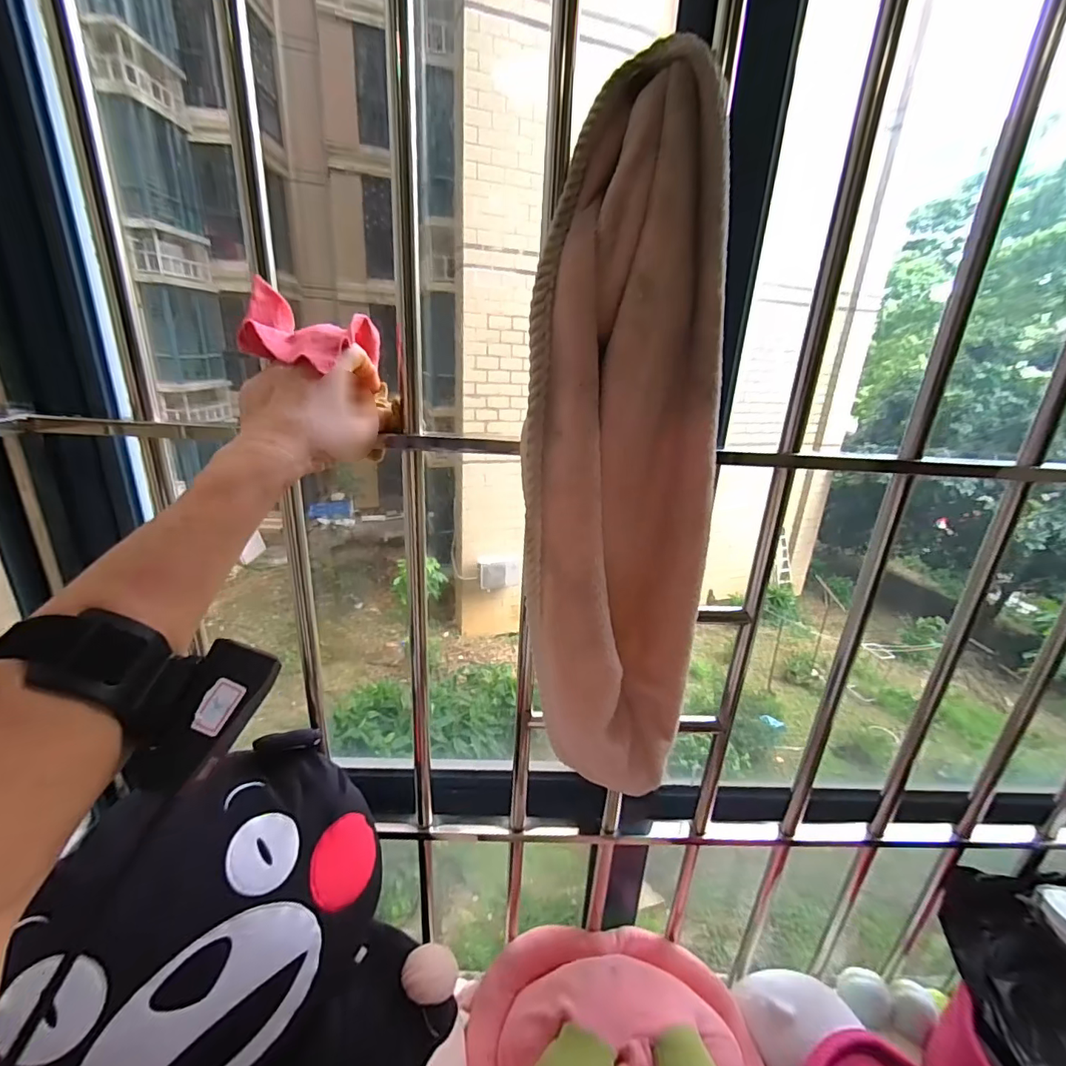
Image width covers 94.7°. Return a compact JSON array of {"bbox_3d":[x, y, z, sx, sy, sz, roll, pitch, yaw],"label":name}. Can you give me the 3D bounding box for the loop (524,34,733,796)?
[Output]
[{"bbox_3d":[0.071,-0.053,0.381,0.147,0.519,0.111,15,24,27],"label":"loop"}]

